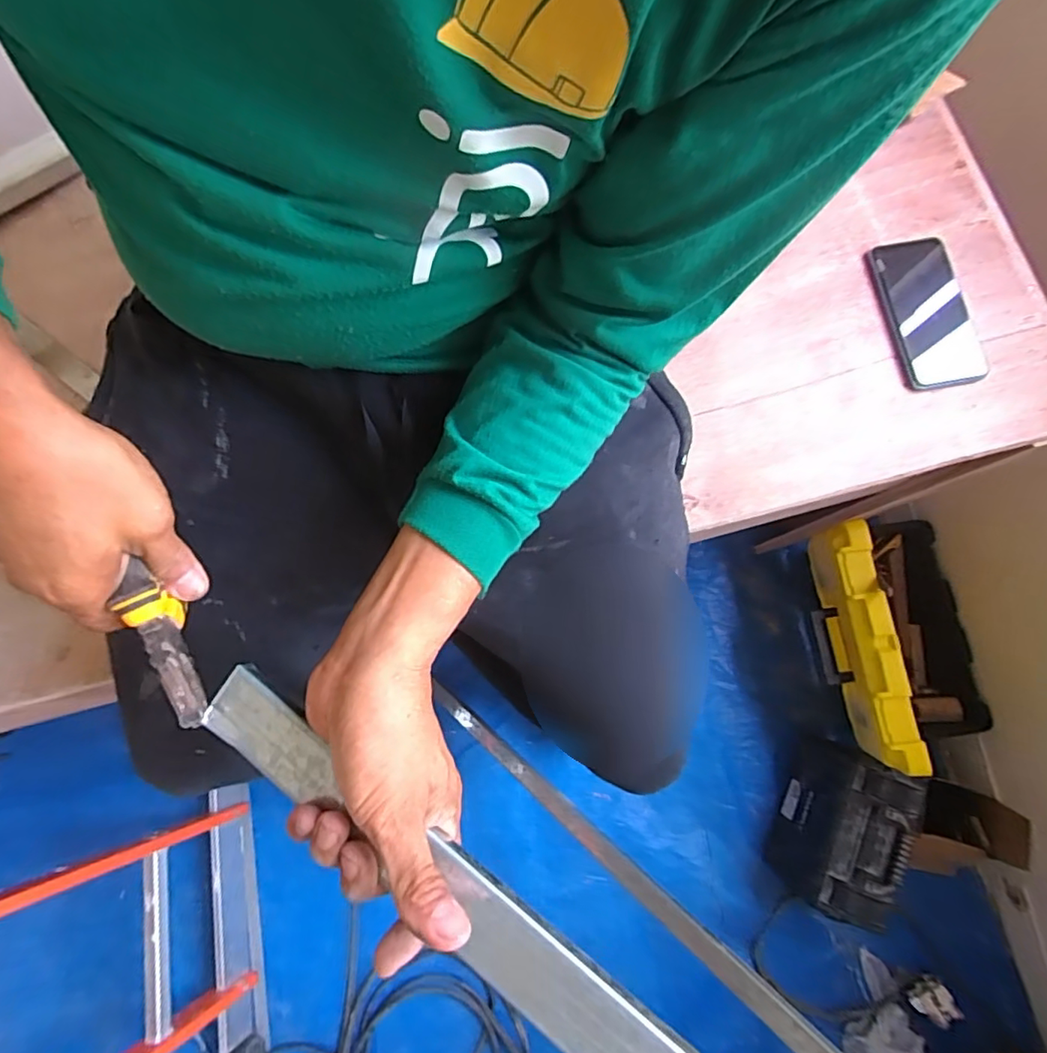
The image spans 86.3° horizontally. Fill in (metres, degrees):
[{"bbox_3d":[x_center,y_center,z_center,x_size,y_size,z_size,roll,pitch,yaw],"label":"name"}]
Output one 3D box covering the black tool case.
[{"bbox_3d":[0.560,0.534,1.002,0.120,0.239,0.262,23,80,5],"label":"black tool case"}]

